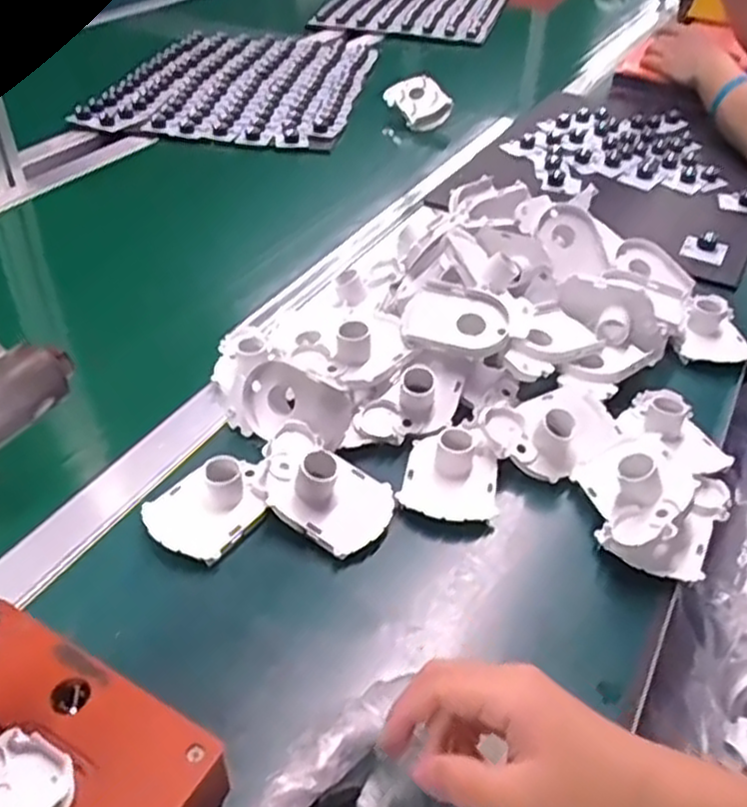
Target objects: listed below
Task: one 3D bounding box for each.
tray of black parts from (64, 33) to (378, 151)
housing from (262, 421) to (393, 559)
[{"bbox_3d":[-0.197,-0.516,1.173,0.357,0.021,0.460,9,41,7],"label":"tray of black parts"},{"bbox_3d":[-0.036,0.059,0.526,0.097,0.049,0.068,23,47,23],"label":"housing"}]

